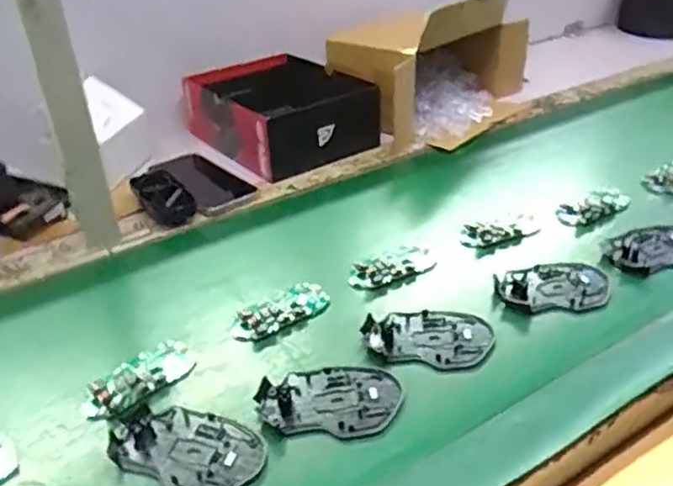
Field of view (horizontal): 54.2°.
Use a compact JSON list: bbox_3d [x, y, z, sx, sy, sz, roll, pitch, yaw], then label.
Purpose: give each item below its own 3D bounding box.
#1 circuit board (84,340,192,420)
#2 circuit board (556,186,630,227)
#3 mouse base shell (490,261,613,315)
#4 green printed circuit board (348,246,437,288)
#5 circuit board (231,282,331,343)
[{"bbox_3d":[-0.168,0.114,0.557,0.048,0.009,0.099,25,43,37],"label":"circuit board"},{"bbox_3d":[0.309,-0.044,0.780,0.104,0.010,0.049,-22,37,-26],"label":"circuit board"},{"bbox_3d":[0.215,0.046,0.655,0.112,0.012,0.073,-7,33,-4],"label":"mouse base shell"},{"bbox_3d":[0.059,0.024,0.684,0.097,0.014,0.037,-20,40,-25],"label":"green printed circuit board"},{"bbox_3d":[-0.054,0.065,0.629,0.101,0.008,0.047,-27,43,-32],"label":"circuit board"}]

